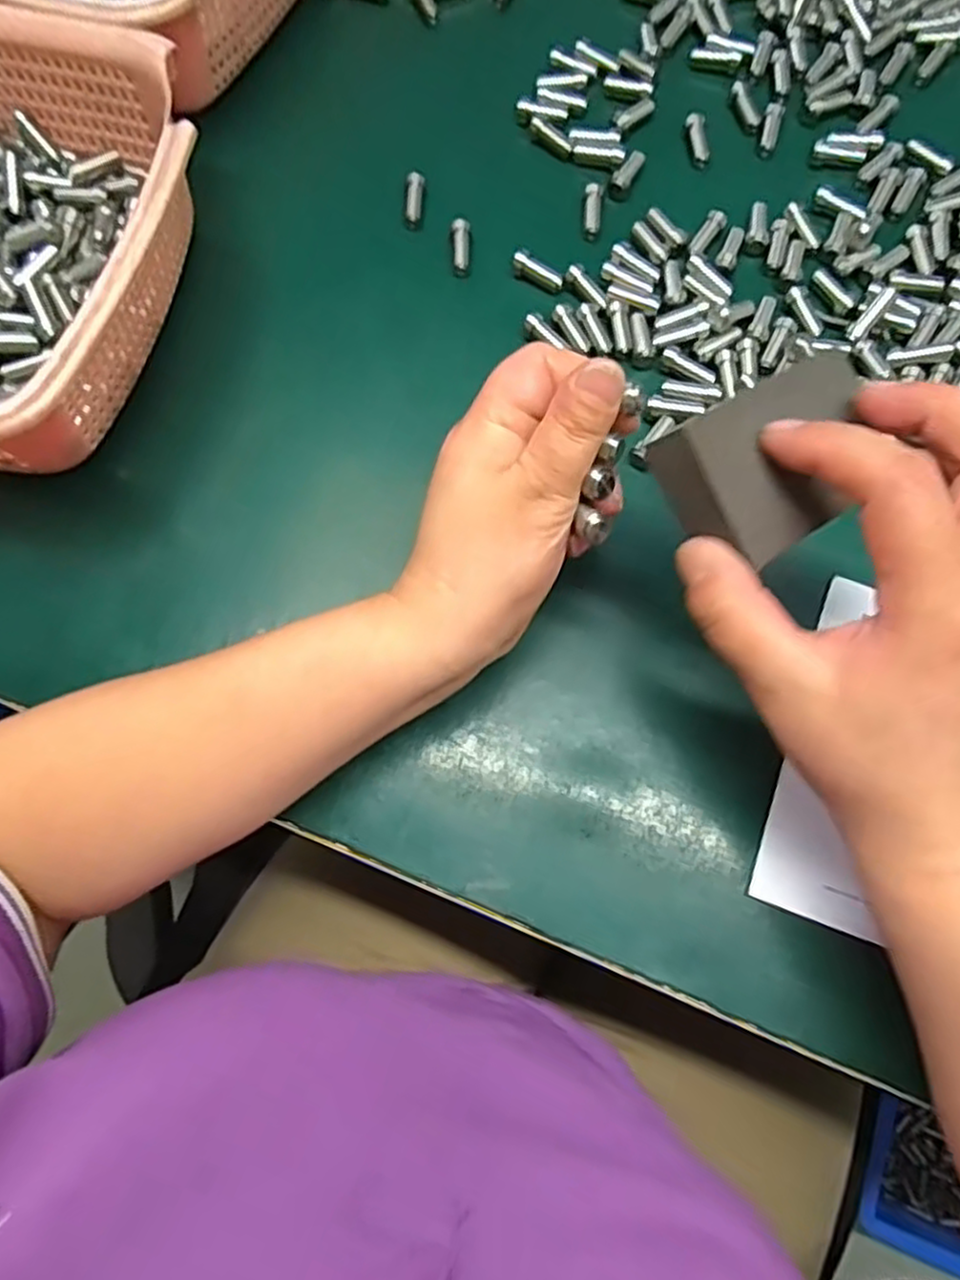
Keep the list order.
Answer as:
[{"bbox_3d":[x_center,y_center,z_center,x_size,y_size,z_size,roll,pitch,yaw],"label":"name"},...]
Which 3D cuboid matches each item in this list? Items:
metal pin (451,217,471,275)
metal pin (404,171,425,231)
[{"bbox_3d":[-0.009,-0.201,0.381,0.009,0.007,0.030,-3,74,2],"label":"metal pin"},{"bbox_3d":[-0.034,-0.227,0.387,0.009,0.009,0.027,4,74,3],"label":"metal pin"}]

